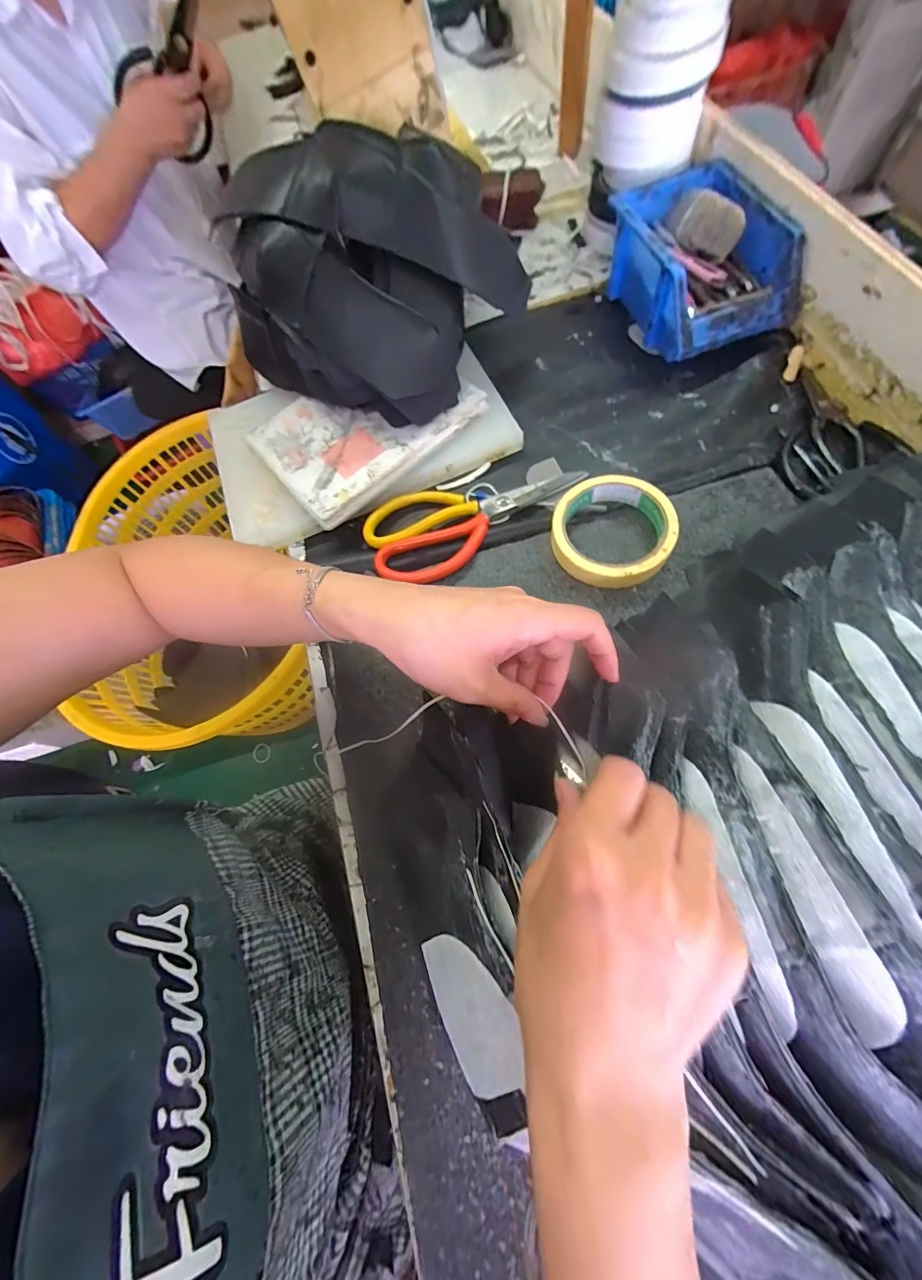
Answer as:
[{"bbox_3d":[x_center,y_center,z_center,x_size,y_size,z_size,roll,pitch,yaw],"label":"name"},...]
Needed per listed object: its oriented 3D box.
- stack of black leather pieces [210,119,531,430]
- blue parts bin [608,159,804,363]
[{"bbox_3d":[-0.076,-0.345,0.398,0.204,0.143,0.223,26,74,17],"label":"stack of black leather pieces"},{"bbox_3d":[0.231,-0.372,0.428,0.123,0.075,0.187,-20,66,0],"label":"blue parts bin"}]

